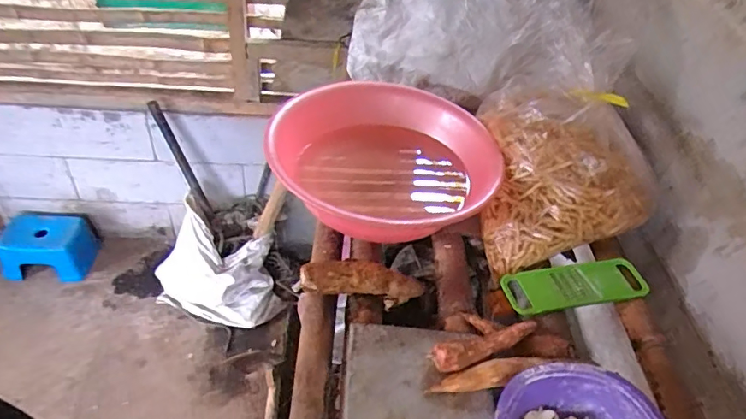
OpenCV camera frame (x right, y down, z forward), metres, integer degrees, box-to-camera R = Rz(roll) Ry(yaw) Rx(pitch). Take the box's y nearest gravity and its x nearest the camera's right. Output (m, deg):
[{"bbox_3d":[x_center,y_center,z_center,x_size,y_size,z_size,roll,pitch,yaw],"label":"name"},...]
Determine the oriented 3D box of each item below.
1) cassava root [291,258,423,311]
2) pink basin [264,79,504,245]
[{"bbox_3d":[-0.018,0.110,0.773,0.187,0.046,0.053,8,43,1],"label":"cassava root"},{"bbox_3d":[0.024,-0.078,0.963,0.411,0.152,0.411,4,43,-3],"label":"pink basin"}]

